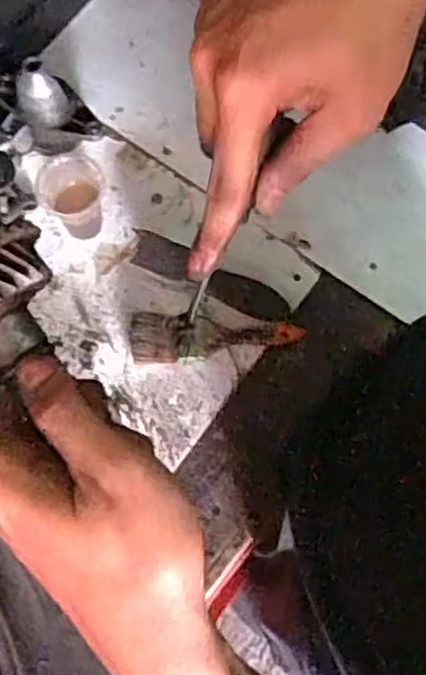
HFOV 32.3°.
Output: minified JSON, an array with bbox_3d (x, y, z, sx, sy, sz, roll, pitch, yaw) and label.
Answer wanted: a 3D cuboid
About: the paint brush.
[{"bbox_3d":[0.004,-0.001,0.783,0.180,0.016,0.051,-1,73,2],"label":"paint brush"}]

